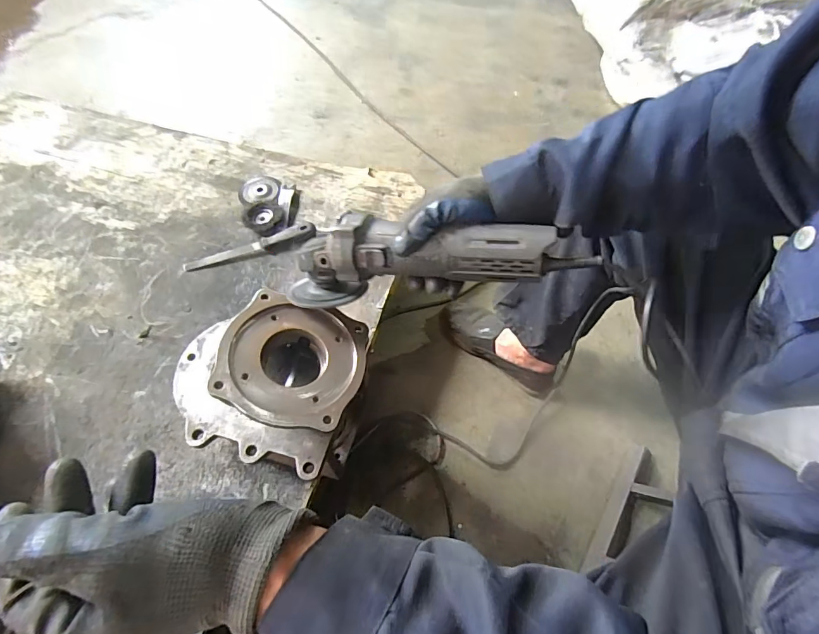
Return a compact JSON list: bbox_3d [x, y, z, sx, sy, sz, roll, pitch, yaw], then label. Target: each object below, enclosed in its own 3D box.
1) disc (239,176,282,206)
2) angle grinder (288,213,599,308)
[{"bbox_3d":[-0.333,-0.280,0.960,0.093,0.010,0.106,-20,50,-4],"label":"disc"},{"bbox_3d":[0.010,-0.066,0.457,0.321,0.078,0.083,-2,57,17],"label":"angle grinder"}]

